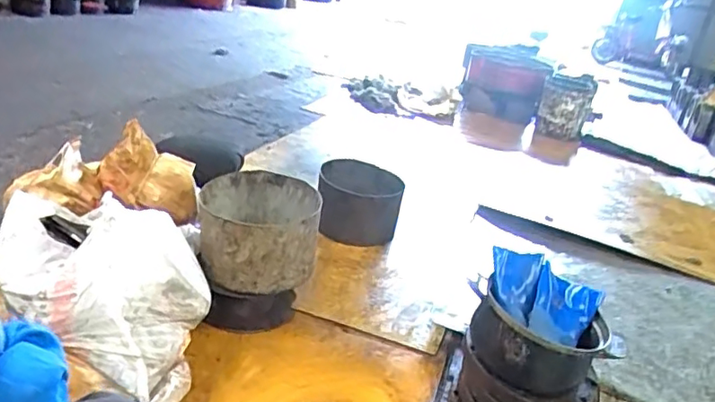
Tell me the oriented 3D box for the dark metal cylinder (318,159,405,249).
[{"bbox_3d":[0.003,0.017,1.840,0.258,0.208,0.266,10,23,-1],"label":"dark metal cylinder"}]

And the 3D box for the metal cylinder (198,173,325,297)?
[{"bbox_3d":[-0.236,0.075,1.368,0.271,0.199,0.264,7,23,-7],"label":"metal cylinder"}]

